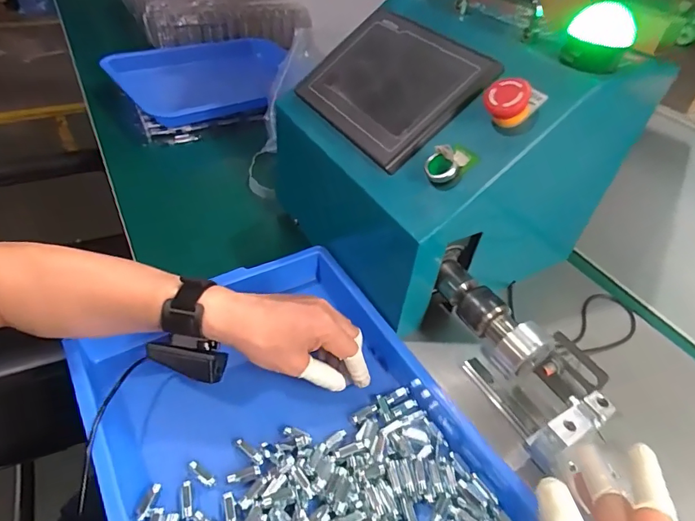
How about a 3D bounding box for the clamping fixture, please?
[{"bbox_3d":[0.161,0.082,0.429,0.093,0.098,0.189,-14,48,-19],"label":"clamping fixture"}]

